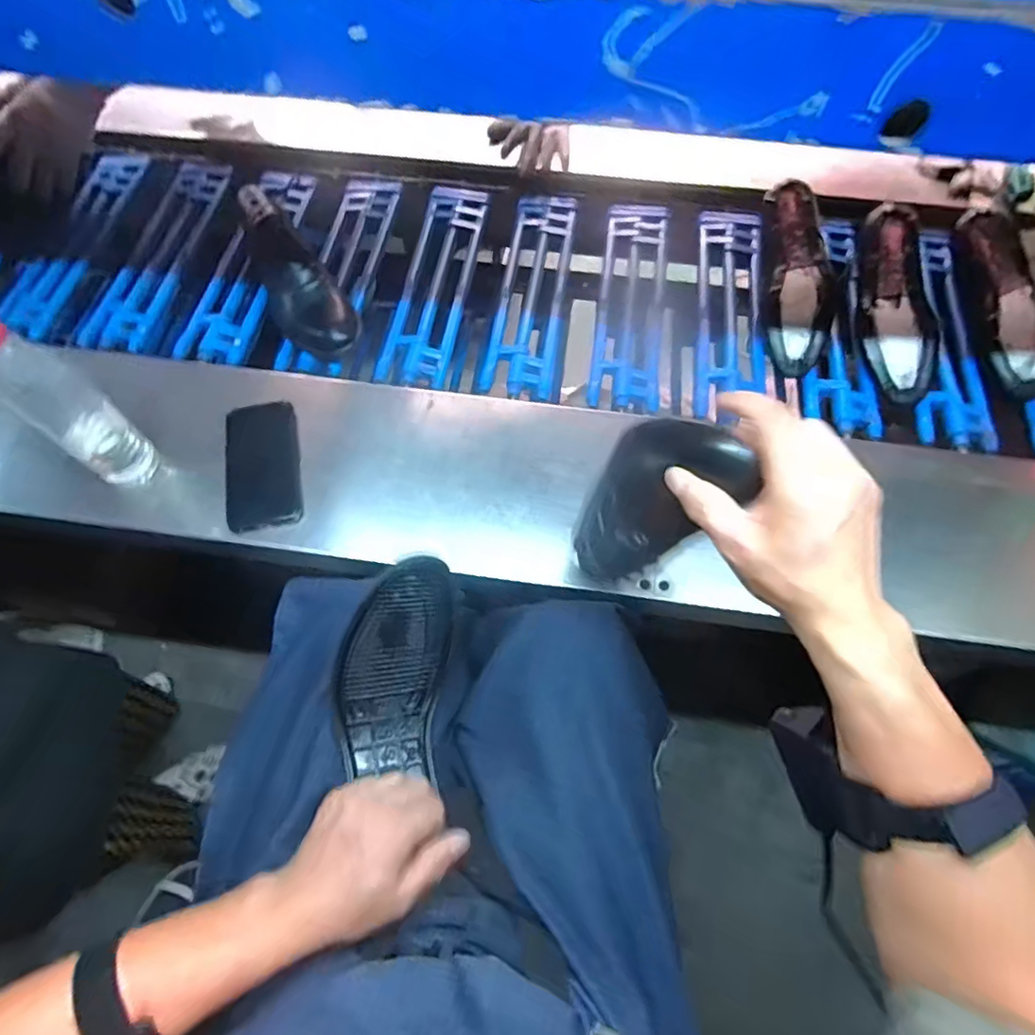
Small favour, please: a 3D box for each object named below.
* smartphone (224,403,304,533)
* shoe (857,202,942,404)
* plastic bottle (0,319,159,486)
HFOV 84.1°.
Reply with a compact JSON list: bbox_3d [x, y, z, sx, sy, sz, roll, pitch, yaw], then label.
[{"bbox_3d":[-0.291,-0.059,0.655,0.081,0.011,0.159,-14,66,-6],"label":"smartphone"},{"bbox_3d":[0.529,-0.296,0.805,0.107,0.081,0.287,4,78,2],"label":"shoe"},{"bbox_3d":[-0.442,-0.105,0.566,0.068,0.236,0.063,36,70,16],"label":"plastic bottle"}]

